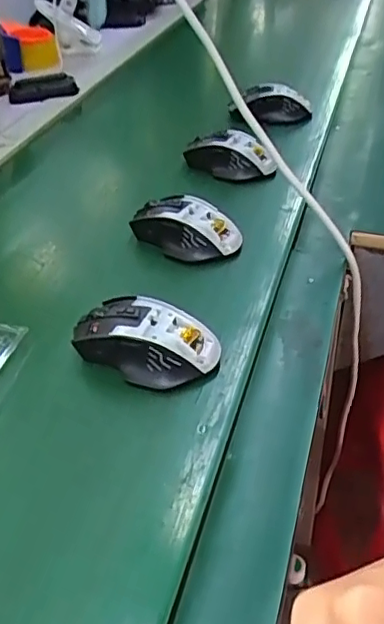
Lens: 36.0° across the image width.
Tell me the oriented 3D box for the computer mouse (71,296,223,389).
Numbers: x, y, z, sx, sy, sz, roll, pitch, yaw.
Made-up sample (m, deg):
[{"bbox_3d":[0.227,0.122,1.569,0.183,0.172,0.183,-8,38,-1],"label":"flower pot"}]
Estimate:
[{"bbox_3d":[-0.038,0.020,0.454,0.114,0.036,0.064,17,43,21],"label":"computer mouse"}]

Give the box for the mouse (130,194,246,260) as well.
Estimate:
[{"bbox_3d":[-0.008,-0.083,0.577,0.108,0.036,0.054,19,44,24],"label":"mouse"}]

